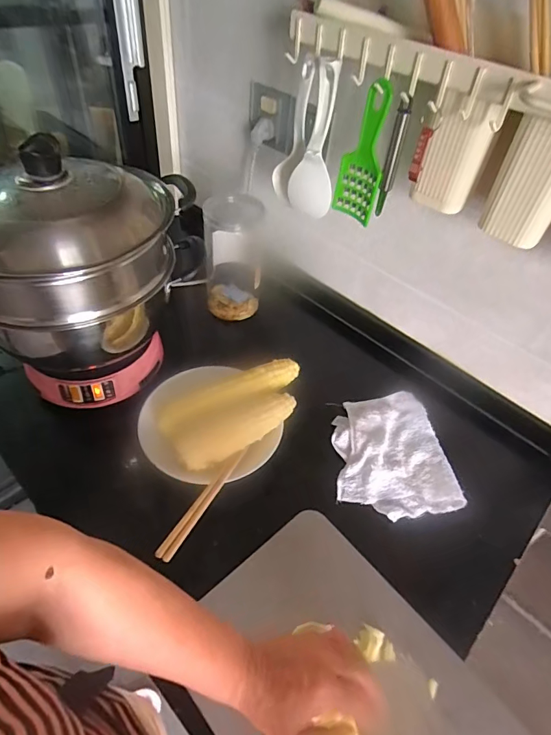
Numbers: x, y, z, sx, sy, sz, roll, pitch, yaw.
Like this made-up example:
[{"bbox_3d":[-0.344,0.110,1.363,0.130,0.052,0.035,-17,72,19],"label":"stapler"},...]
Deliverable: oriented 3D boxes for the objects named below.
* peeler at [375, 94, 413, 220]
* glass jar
[{"bbox_3d":[0.143,-0.252,0.531,0.016,0.137,0.017,19,48,11],"label":"peeler"},{"bbox_3d":[-0.075,-0.192,0.761,0.093,0.183,0.106,0,47,-6],"label":"glass jar"}]

